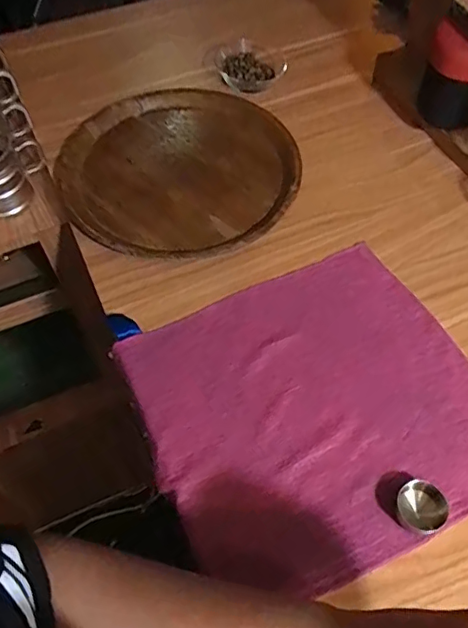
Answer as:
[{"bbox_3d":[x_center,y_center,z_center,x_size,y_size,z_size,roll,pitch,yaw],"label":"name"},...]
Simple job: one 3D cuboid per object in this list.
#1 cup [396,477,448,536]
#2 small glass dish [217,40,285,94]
[{"bbox_3d":[0.159,0.166,0.476,0.036,0.027,0.041,-24,61,-12],"label":"cup"},{"bbox_3d":[0.022,-0.352,0.787,0.090,0.025,0.081,40,68,22],"label":"small glass dish"}]

